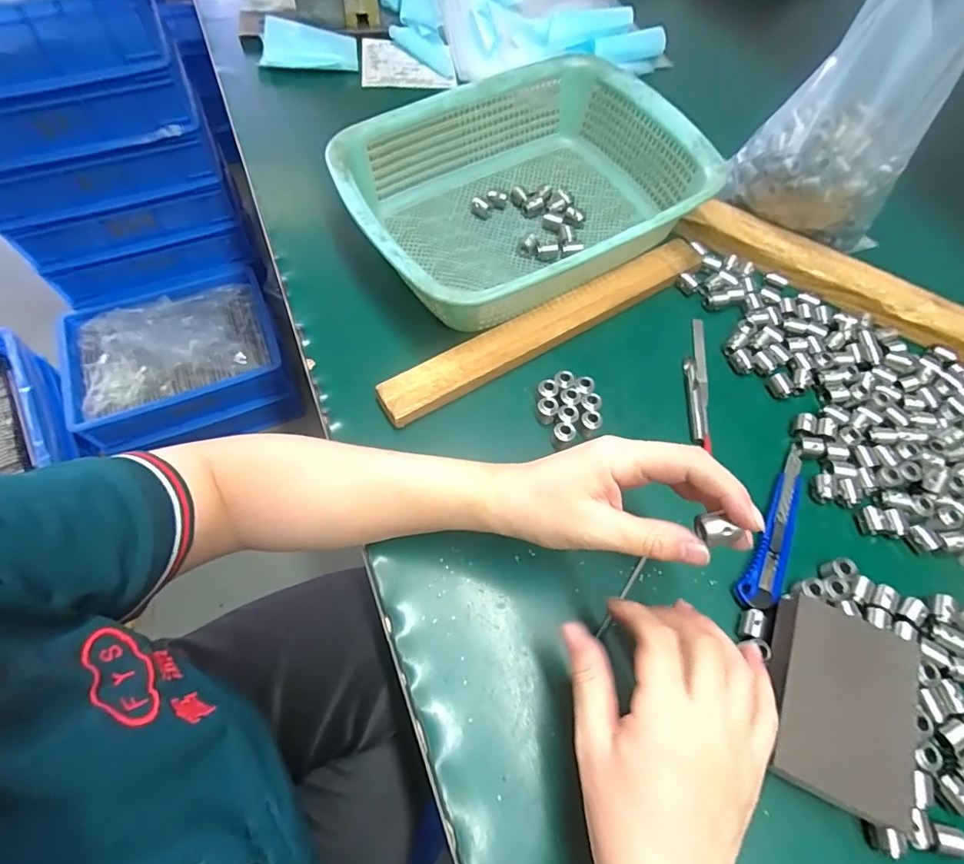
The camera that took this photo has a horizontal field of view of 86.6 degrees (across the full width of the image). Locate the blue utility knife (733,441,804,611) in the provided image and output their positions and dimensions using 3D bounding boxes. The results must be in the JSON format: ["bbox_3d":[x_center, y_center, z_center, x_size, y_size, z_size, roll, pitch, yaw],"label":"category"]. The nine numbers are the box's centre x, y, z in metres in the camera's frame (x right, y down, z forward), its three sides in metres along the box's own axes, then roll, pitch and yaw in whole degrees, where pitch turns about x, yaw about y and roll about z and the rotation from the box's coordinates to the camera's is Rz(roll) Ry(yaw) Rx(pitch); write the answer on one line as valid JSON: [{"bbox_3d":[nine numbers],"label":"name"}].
[{"bbox_3d":[0.213,0.068,0.364,0.026,0.008,0.131,30,66,13],"label":"blue utility knife"}]

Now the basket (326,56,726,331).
[{"bbox_3d":[0.036,-0.212,0.451,0.292,0.066,0.219,-28,68,-16],"label":"basket"}]

